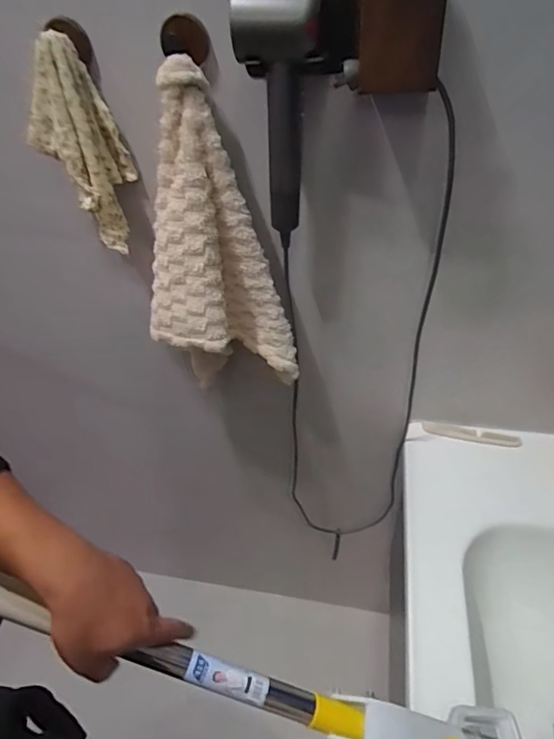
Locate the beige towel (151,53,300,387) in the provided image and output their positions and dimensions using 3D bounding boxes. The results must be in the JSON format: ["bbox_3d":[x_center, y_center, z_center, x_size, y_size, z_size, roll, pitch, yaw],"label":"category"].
[{"bbox_3d":[-0.089,-0.149,0.647,0.182,0.424,0.103,-16,42,-13],"label":"beige towel"}]

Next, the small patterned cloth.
[{"bbox_3d":[-0.256,-0.286,0.618,0.092,0.232,0.074,8,43,15],"label":"small patterned cloth"}]

